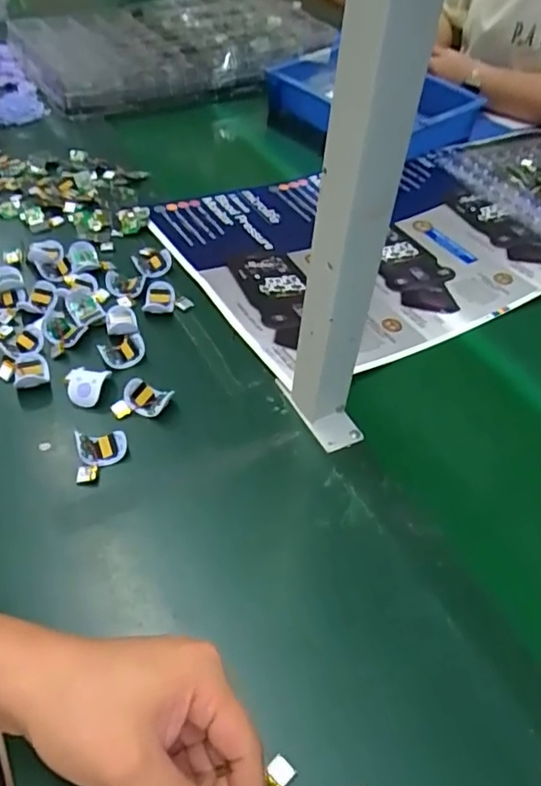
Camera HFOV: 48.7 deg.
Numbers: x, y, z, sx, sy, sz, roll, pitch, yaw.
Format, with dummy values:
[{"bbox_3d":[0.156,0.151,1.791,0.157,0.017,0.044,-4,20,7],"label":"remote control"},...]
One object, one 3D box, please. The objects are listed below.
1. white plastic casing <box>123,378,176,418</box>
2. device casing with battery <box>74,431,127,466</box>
[{"bbox_3d":[-0.114,0.004,0.552,0.038,0.015,0.029,17,49,11],"label":"white plastic casing"},{"bbox_3d":[-0.143,0.044,0.508,0.039,0.029,0.030,-8,49,-11],"label":"device casing with battery"}]

